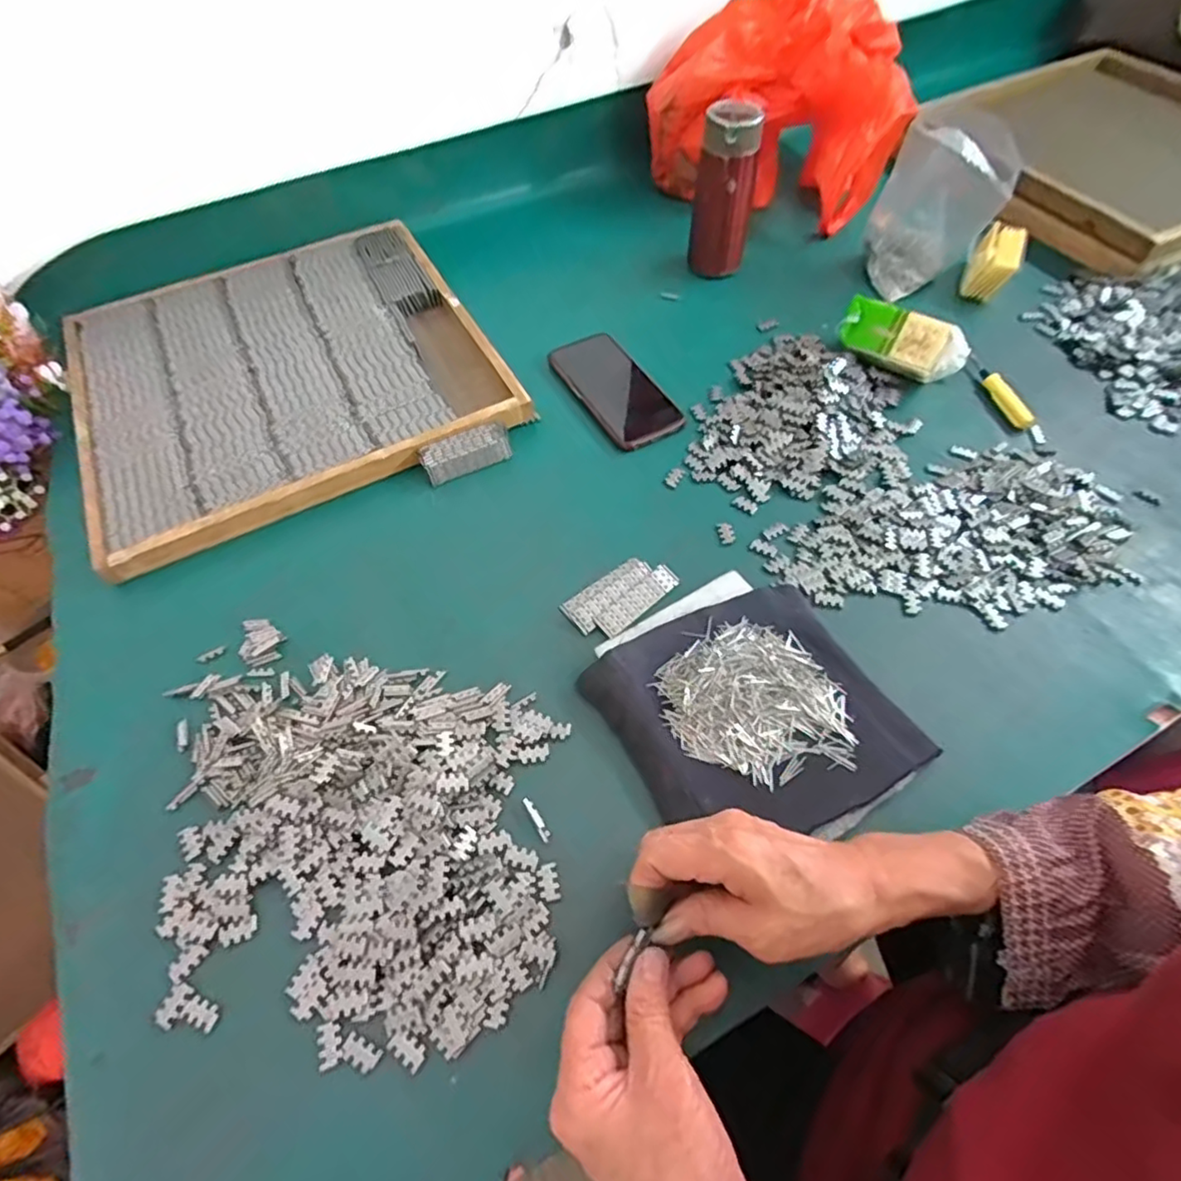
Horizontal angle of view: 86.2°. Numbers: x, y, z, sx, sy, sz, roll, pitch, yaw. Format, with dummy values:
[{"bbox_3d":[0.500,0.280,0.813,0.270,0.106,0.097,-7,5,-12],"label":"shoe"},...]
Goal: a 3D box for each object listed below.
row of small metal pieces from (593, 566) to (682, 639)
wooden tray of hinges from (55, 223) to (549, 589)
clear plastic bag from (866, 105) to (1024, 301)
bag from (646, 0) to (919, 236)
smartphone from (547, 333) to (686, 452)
[{"bbox_3d":[0.039,0.008,0.516,0.081,0.007,0.023,-39,66,-22],"label":"row of small metal pieces"},{"bbox_3d":[-0.320,-0.235,0.668,0.402,0.034,0.414,-23,61,-15],"label":"wooden tray of hinges"},{"bbox_3d":[0.381,-0.420,0.697,0.127,0.174,0.101,24,60,17],"label":"clear plastic bag"},{"bbox_3d":[0.229,-0.596,0.785,0.300,0.203,0.154,24,62,15],"label":"bag"},{"bbox_3d":[0.026,-0.211,0.648,0.078,0.012,0.157,-27,62,-17],"label":"smartphone"}]

